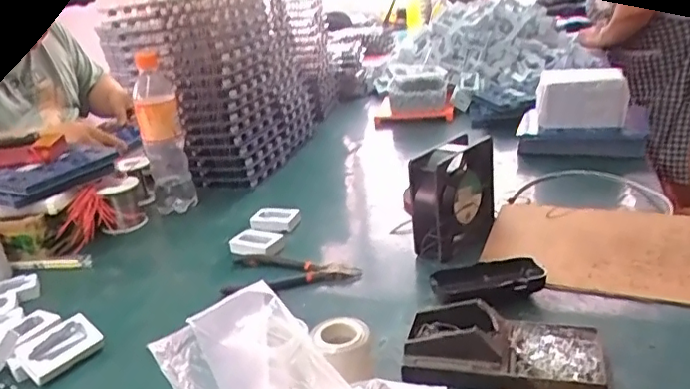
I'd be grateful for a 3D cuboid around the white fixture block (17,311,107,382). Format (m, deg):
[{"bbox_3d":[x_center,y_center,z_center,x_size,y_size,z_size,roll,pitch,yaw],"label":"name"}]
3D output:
[{"bbox_3d":[-0.279,0.148,0.578,0.047,0.016,0.070,34,42,22],"label":"white fixture block"}]

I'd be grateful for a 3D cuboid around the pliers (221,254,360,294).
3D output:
[{"bbox_3d":[-0.060,0.090,0.688,0.153,0.016,0.087,-4,22,7],"label":"pliers"}]

